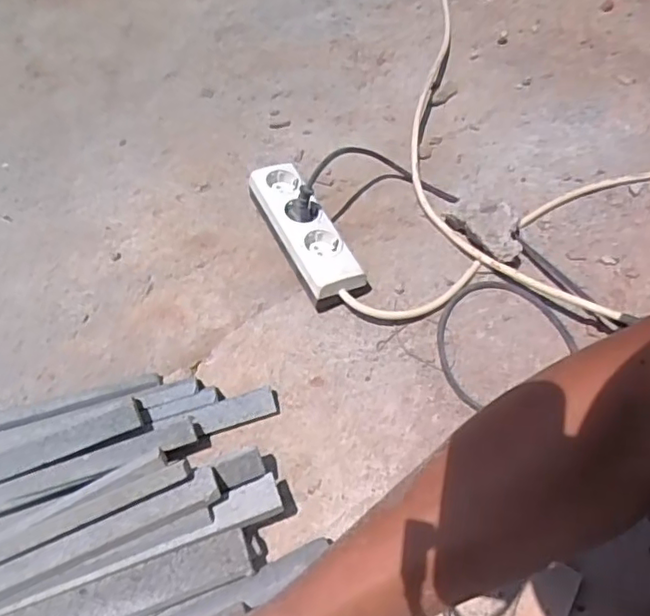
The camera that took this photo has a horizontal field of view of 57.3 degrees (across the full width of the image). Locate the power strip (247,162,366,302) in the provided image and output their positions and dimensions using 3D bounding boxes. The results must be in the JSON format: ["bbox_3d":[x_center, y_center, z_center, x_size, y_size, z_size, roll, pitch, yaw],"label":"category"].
[{"bbox_3d":[-0.023,-0.084,0.676,0.056,0.053,0.186,-24,59,-11],"label":"power strip"}]

